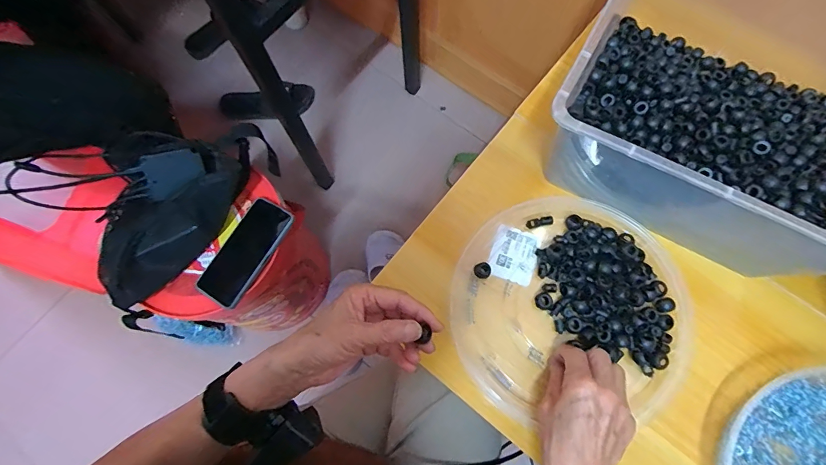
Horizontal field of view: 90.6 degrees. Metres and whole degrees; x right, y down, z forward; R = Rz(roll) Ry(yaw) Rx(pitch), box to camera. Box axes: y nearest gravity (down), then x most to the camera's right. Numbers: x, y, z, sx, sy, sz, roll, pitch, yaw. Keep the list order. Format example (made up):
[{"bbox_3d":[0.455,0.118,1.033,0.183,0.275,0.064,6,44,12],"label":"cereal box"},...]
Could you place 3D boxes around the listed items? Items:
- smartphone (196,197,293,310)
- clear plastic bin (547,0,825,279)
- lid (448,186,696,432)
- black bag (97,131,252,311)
[{"bbox_3d":[-0.252,0.029,0.615,0.077,0.013,0.166,28,81,18],"label":"smartphone"},{"bbox_3d":[0.324,-0.145,0.411,0.292,0.130,0.324,29,77,10],"label":"clear plastic bin"},{"bbox_3d":[0.159,0.079,0.419,0.229,0.025,0.230,-1,74,2],"label":"lid"},{"bbox_3d":[-0.369,-0.035,0.599,0.146,0.074,0.272,33,77,11],"label":"black bag"}]

